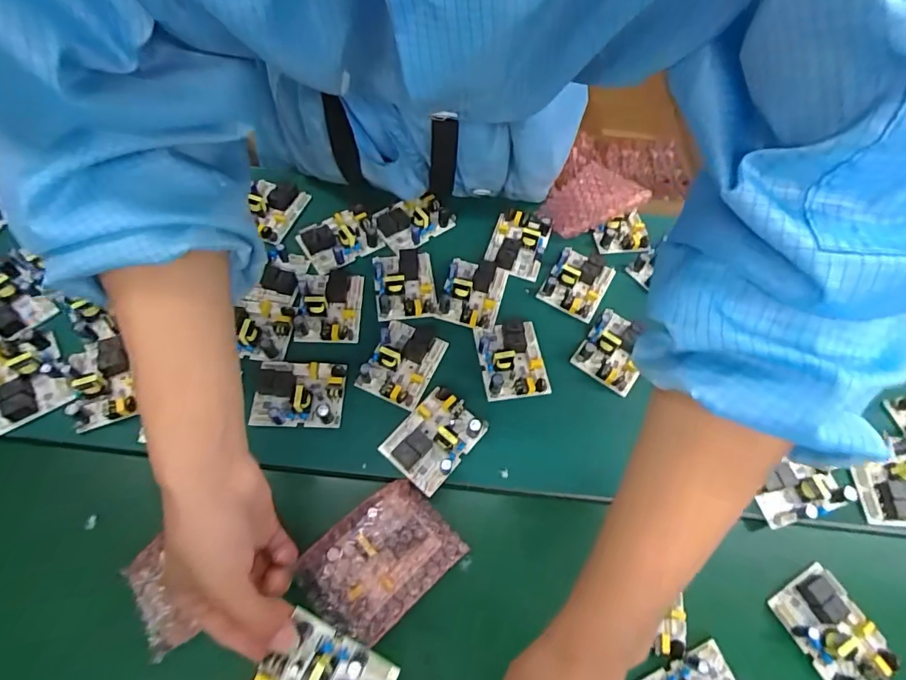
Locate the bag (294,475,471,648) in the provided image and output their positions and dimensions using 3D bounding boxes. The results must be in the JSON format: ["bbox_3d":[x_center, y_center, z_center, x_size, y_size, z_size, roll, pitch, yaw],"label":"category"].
[{"bbox_3d":[-0.061,0.178,0.381,0.121,0.031,0.084,-36,71,-19],"label":"bag"}]

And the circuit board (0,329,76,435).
[{"bbox_3d":[-0.384,0.029,0.419,0.069,0.017,0.083,-30,70,-17],"label":"circuit board"}]

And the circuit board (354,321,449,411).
[{"bbox_3d":[-0.048,0.019,0.450,0.060,0.023,0.080,25,64,8],"label":"circuit board"}]

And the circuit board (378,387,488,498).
[{"bbox_3d":[-0.017,0.086,0.418,0.061,0.023,0.079,39,67,14],"label":"circuit board"}]

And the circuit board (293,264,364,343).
[{"bbox_3d":[-0.126,-0.042,0.472,0.065,0.022,0.089,1,64,-4],"label":"circuit board"}]

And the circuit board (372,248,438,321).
[{"bbox_3d":[-0.051,-0.062,0.489,0.060,0.019,0.081,-7,64,-8],"label":"circuit board"}]

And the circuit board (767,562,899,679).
[{"bbox_3d":[0.308,0.237,0.386,0.060,0.033,0.077,-27,69,-16],"label":"circuit board"}]

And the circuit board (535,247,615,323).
[{"bbox_3d":[0.136,-0.066,0.508,0.060,0.021,0.078,30,65,10],"label":"circuit board"}]

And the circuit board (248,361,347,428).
[{"bbox_3d":[-0.141,0.047,0.428,0.081,0.026,0.061,0,64,-4],"label":"circuit board"}]

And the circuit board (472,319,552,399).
[{"bbox_3d":[0.057,0.016,0.457,0.059,0.022,0.077,-6,64,-7],"label":"circuit board"}]

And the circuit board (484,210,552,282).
[{"bbox_3d":[0.074,-0.113,0.531,0.061,0.017,0.087,17,64,4],"label":"circuit board"}]

